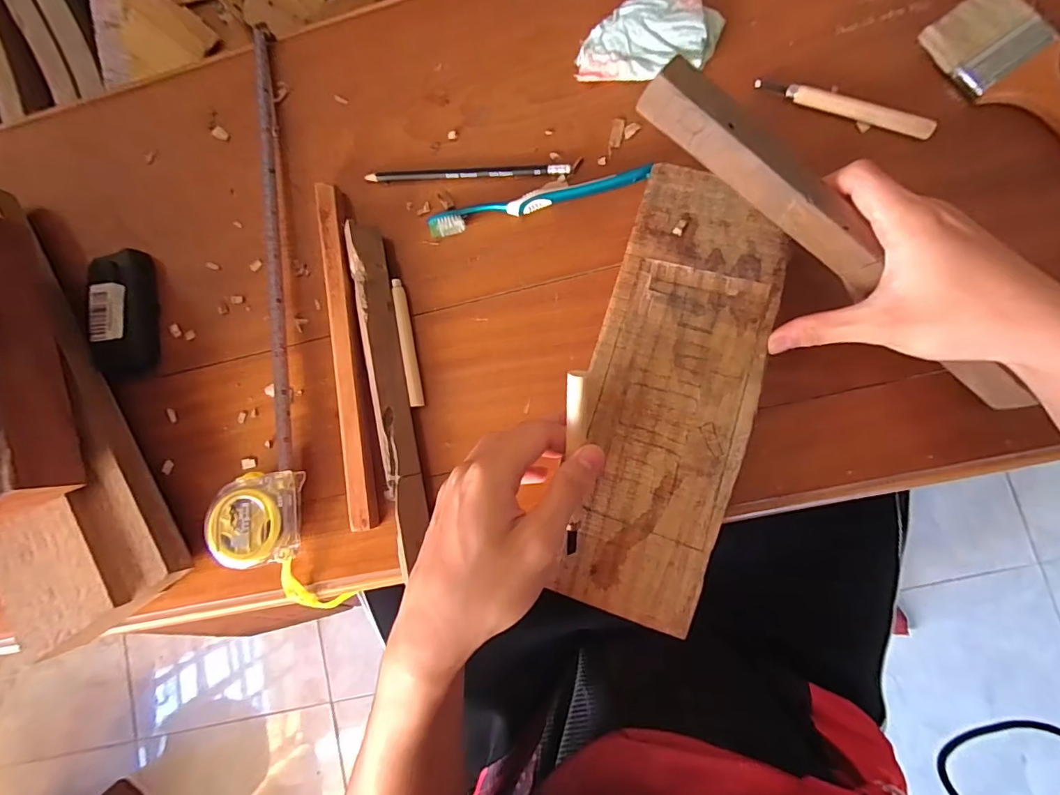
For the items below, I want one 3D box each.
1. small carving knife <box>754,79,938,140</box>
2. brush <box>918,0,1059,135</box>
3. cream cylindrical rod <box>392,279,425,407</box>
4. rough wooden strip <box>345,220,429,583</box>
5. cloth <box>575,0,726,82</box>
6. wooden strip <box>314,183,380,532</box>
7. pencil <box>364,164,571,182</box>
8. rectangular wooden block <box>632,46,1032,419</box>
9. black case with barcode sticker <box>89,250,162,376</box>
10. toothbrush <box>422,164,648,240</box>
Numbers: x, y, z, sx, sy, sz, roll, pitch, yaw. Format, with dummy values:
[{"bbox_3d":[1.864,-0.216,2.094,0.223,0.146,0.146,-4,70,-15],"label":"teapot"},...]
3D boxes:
[{"bbox_3d":[0.236,-0.221,0.358,0.129,0.009,0.011,24,87,9],"label":"small carving knife"},{"bbox_3d":[0.367,-0.213,0.339,0.068,0.009,0.186,-32,80,3],"label":"brush"},{"bbox_3d":[-0.100,-0.045,0.384,0.009,0.009,0.105,-11,82,6],"label":"cream cylindrical rod"},{"bbox_3d":[-0.113,-0.006,0.374,0.030,0.022,0.265,-11,82,6],"label":"rough wooden strip"},{"bbox_3d":[0.093,-0.288,0.379,0.113,0.018,0.066,-13,82,6],"label":"cloth"},{"bbox_3d":[-0.148,-0.037,0.382,0.020,0.016,0.279,-9,82,6],"label":"wooden strip"},{"bbox_3d":[-0.052,-0.186,0.391,0.167,0.004,0.011,2,83,8],"label":"pencil"},{"bbox_3d":[0.198,-0.093,0.289,0.308,0.028,0.031,36,89,-10],"label":"rectangular wooden block"},{"bbox_3d":[-0.350,-0.074,0.409,0.035,0.033,0.107,-8,82,6],"label":"black case with barcode sticker"},{"bbox_3d":[0.006,-0.156,0.378,0.178,0.011,0.020,-10,82,6],"label":"toothbrush"}]

